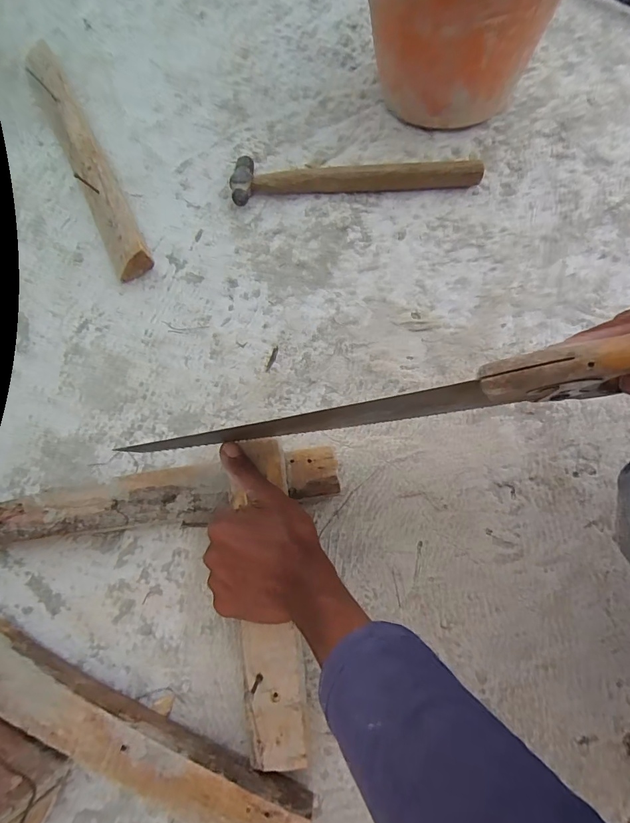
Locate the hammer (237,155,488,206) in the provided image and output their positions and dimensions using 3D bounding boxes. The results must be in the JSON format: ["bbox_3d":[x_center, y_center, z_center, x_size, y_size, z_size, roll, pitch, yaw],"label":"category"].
[{"bbox_3d":[0.054,-0.325,0.578,0.336,0.034,0.068,-3,71,1],"label":"hammer"}]

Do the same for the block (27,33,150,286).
[{"bbox_3d":[-0.330,-0.367,0.597,0.056,0.043,0.442,-27,72,-7],"label":"block"}]

